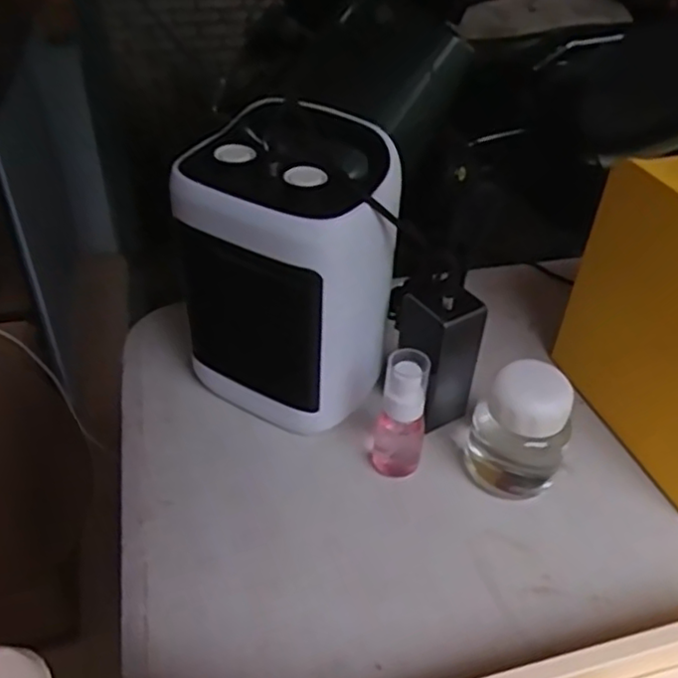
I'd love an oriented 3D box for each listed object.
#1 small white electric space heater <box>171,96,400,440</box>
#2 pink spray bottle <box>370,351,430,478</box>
[{"bbox_3d":[-0.042,-0.046,0.575,0.161,0.251,0.123,23,43,25],"label":"small white electric space heater"},{"bbox_3d":[0.049,0.062,0.544,0.041,0.124,0.030,8,37,6],"label":"pink spray bottle"}]

